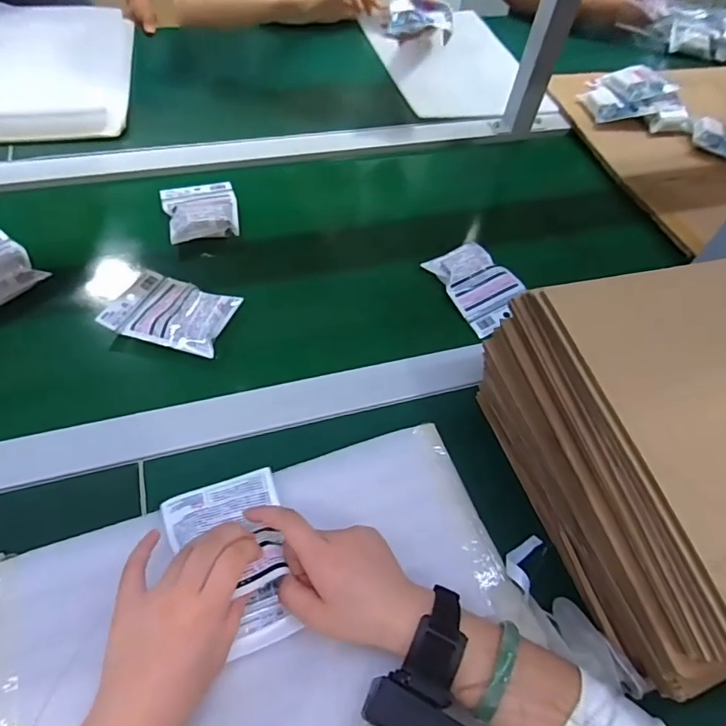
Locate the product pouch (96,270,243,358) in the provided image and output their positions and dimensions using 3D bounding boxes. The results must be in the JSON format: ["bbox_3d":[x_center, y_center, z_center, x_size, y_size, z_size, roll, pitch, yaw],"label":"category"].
[{"bbox_3d":[-0.219,-0.062,0.578,0.132,0.017,0.092,17,55,7],"label":"product pouch"}]

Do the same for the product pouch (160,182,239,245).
[{"bbox_3d":[-0.221,-0.216,0.686,0.095,0.029,0.121,-14,57,-14],"label":"product pouch"}]

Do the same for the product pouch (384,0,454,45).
[{"bbox_3d":[0.087,-0.516,0.753,0.096,0.040,0.066,11,55,4],"label":"product pouch"}]

